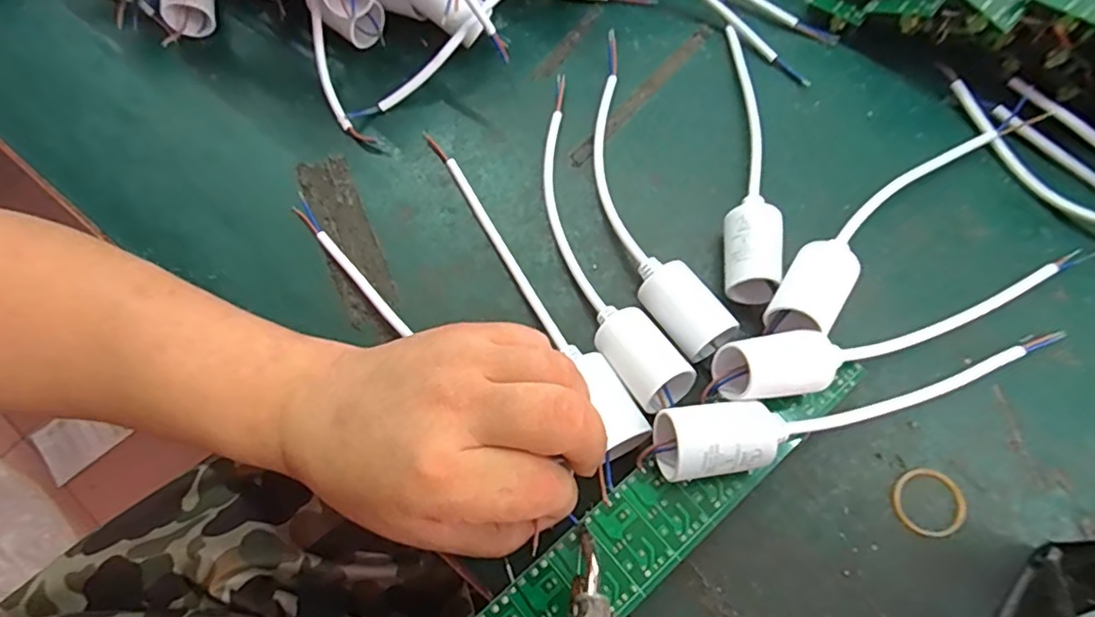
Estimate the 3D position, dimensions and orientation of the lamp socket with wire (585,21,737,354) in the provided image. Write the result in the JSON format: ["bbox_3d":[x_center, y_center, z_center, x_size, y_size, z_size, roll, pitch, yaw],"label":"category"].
[{"bbox_3d":[0.047,-0.065,0.322,0.036,0.030,0.202,-14,67,-4],"label":"lamp socket with wire"}]

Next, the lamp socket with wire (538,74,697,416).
[{"bbox_3d":[0.022,-0.040,0.309,0.039,0.034,0.198,-18,68,-5],"label":"lamp socket with wire"}]

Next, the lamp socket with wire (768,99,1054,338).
[{"bbox_3d":[0.181,-0.050,0.308,0.209,0.037,0.031,-39,71,-13],"label":"lamp socket with wire"}]

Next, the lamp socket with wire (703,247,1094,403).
[{"bbox_3d":[0.173,0.007,0.278,0.210,0.044,0.027,-17,67,-5],"label":"lamp socket with wire"}]

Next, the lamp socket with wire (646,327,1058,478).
[{"bbox_3d":[0.144,0.038,0.264,0.204,0.045,0.029,-15,67,-4],"label":"lamp socket with wire"}]

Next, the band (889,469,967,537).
[{"bbox_3d":[0.169,0.086,0.267,0.031,0.004,0.029,-1,67,2],"label":"band"}]

